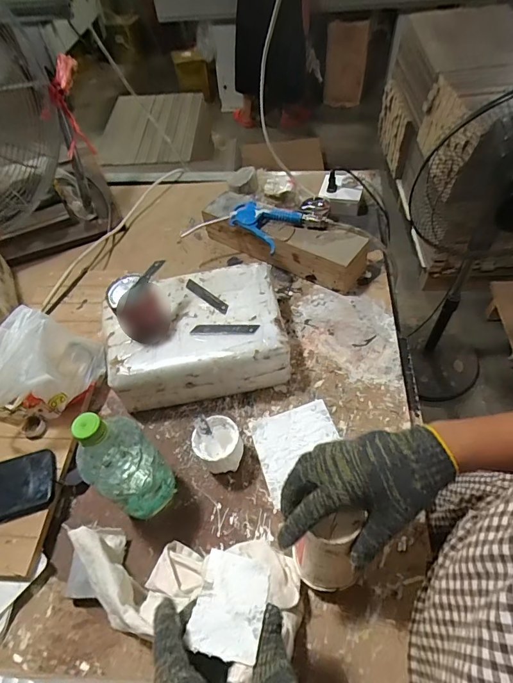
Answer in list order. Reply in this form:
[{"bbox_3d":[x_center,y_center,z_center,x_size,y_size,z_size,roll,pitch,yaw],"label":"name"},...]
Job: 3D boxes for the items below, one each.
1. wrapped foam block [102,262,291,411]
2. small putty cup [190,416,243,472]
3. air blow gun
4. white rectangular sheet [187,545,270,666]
[{"bbox_3d":[-0.099,-0.016,0.658,0.268,0.095,0.196,-8,54,-1],"label":"wrapped foam block"},{"bbox_3d":[-0.052,0.148,0.566,0.062,0.066,0.062,-2,54,3],"label":"small putty cup"},{"bbox_3d":[-0.003,-0.220,0.763,0.250,0.034,0.105,19,58,17],"label":"air blow gun"},{"bbox_3d":[-0.020,0.207,0.323,0.053,0.005,0.070,11,44,9],"label":"white rectangular sheet"}]

